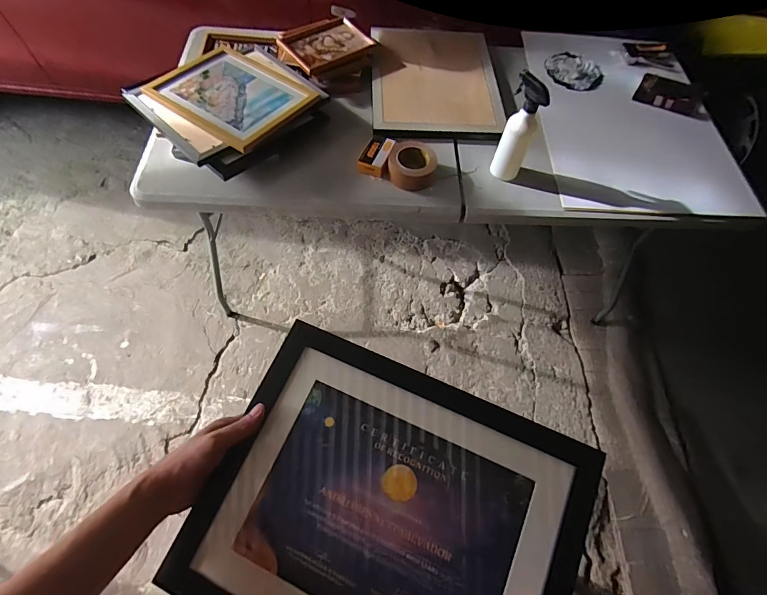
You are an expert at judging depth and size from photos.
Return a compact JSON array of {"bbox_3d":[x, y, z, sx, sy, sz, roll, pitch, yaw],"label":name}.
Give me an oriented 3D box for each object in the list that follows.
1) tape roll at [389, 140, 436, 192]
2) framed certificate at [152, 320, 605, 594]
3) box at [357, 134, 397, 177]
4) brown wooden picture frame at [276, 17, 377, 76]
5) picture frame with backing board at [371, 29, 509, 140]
[{"bbox_3d":[0.068,-0.324,0.978,0.114,0.045,0.121,2,63,-3],"label":"tape roll"},{"bbox_3d":[0.002,0.234,0.428,0.369,0.029,0.308,21,73,12],"label":"framed certificate"},{"bbox_3d":[-0.013,-0.355,0.993,0.064,0.030,0.110,22,63,7],"label":"box"},{"bbox_3d":[-0.170,-0.715,1.157,0.238,0.048,0.194,-32,69,-19],"label":"brown wooden picture frame"},{"bbox_3d":[0.148,-0.627,1.154,0.350,0.023,0.466,2,63,-3],"label":"picture frame with backing board"}]

